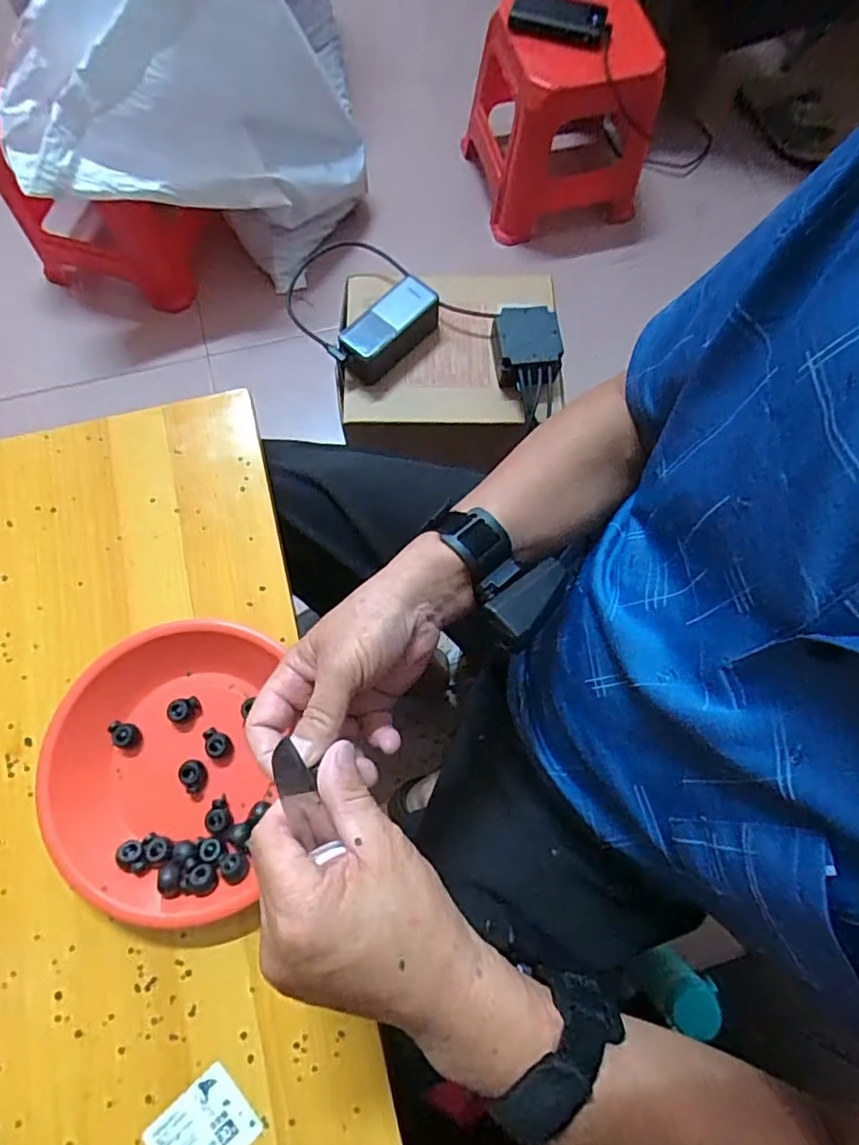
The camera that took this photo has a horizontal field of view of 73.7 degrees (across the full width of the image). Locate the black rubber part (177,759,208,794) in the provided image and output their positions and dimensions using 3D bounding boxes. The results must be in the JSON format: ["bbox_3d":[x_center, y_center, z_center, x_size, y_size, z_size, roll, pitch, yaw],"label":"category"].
[{"bbox_3d":[-0.173,0.148,0.417,0.018,0.010,0.022,-2,74,-2],"label":"black rubber part"}]

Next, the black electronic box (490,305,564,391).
[{"bbox_3d":[0.121,-0.283,0.723,0.075,0.064,0.081,-10,74,-4],"label":"black electronic box"}]

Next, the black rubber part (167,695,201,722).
[{"bbox_3d":[-0.186,0.103,0.430,0.024,0.011,0.018,-10,74,-4],"label":"black rubber part"}]

